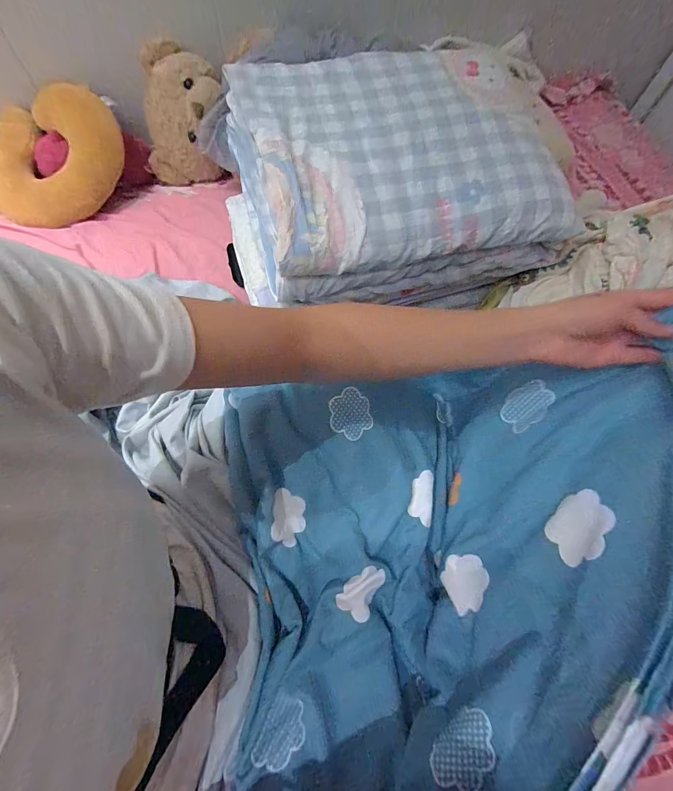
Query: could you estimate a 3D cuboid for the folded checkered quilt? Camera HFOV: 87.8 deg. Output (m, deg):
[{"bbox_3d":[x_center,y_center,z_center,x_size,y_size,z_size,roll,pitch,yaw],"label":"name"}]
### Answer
[{"bbox_3d":[0.091,-0.320,0.518,0.457,0.152,0.319,-9,67,-6],"label":"folded checkered quilt"}]

